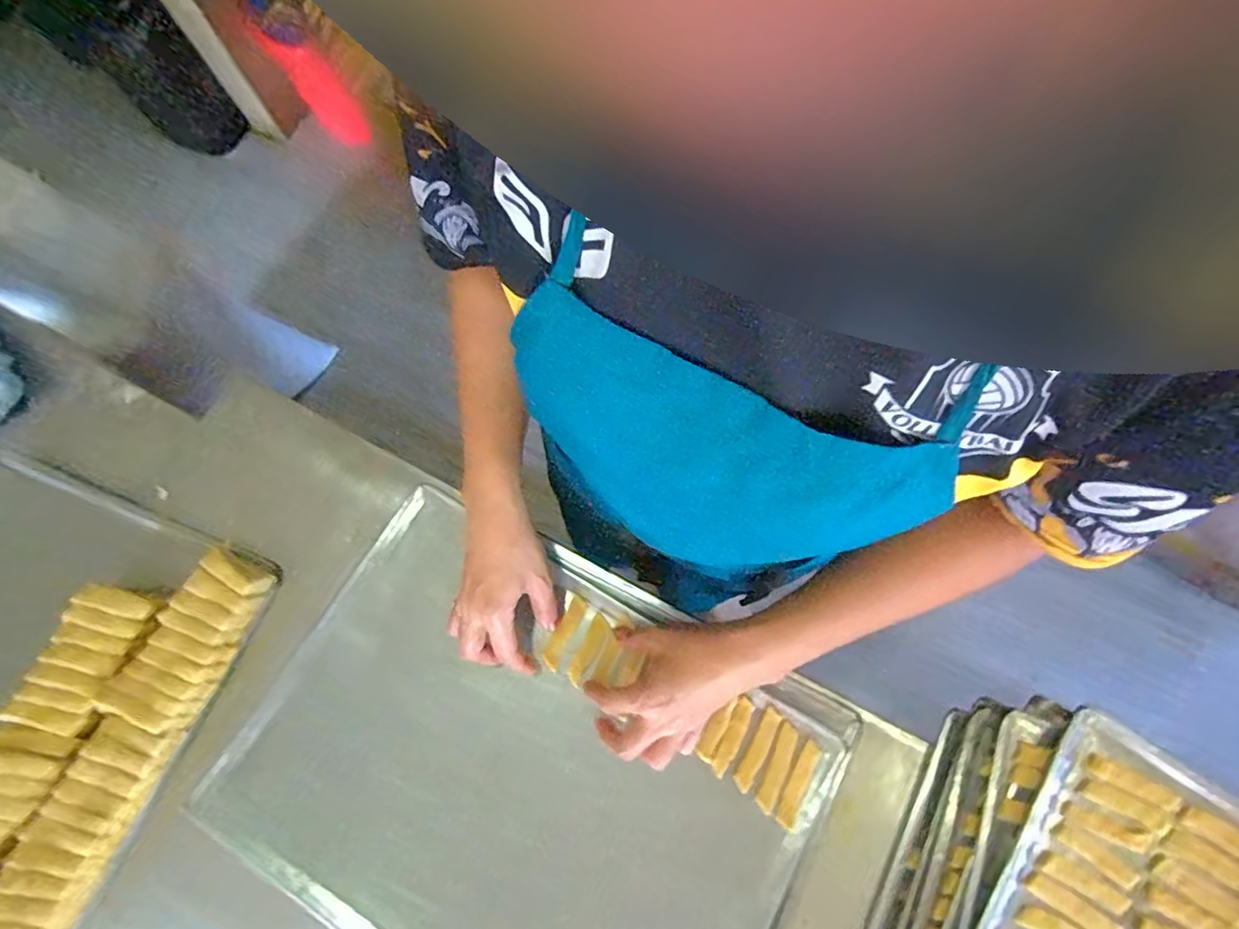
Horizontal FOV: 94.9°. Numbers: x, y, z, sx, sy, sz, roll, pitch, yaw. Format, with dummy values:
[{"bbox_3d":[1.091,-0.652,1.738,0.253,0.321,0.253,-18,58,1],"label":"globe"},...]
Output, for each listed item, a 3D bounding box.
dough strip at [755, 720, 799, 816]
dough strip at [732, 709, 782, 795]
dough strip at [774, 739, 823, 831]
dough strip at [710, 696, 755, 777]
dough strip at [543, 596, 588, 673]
[{"bbox_3d":[0.131,0.251,0.470,0.015,0.004,0.070,25,74,5],"label":"dough strip"},{"bbox_3d":[0.117,0.241,0.480,0.016,0.004,0.069,30,75,7],"label":"dough strip"},{"bbox_3d":[0.148,0.263,0.468,0.015,0.004,0.068,27,75,6],"label":"dough strip"},{"bbox_3d":[0.096,0.232,0.483,0.014,0.004,0.065,28,75,6],"label":"dough strip"},{"bbox_3d":[-0.050,0.152,0.515,0.016,0.010,0.065,26,78,6],"label":"dough strip"}]

